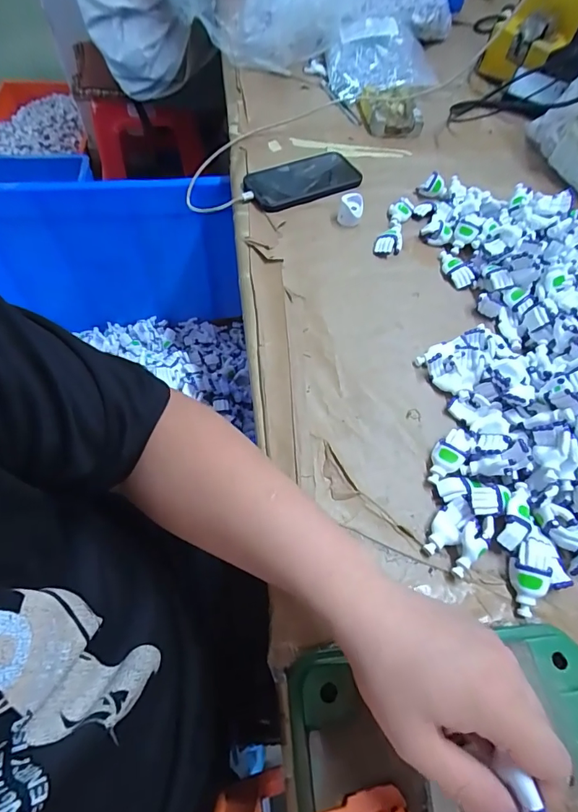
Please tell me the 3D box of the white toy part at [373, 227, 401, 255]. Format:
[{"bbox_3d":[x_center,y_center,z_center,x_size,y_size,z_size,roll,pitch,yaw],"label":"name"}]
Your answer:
[{"bbox_3d":[0.129,-0.213,0.546,0.033,0.017,0.051,18,61,6],"label":"white toy part"}]

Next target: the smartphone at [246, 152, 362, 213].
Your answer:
[{"bbox_3d":[0.020,-0.313,0.589,0.152,0.015,0.076,-25,65,-16],"label":"smartphone"}]

